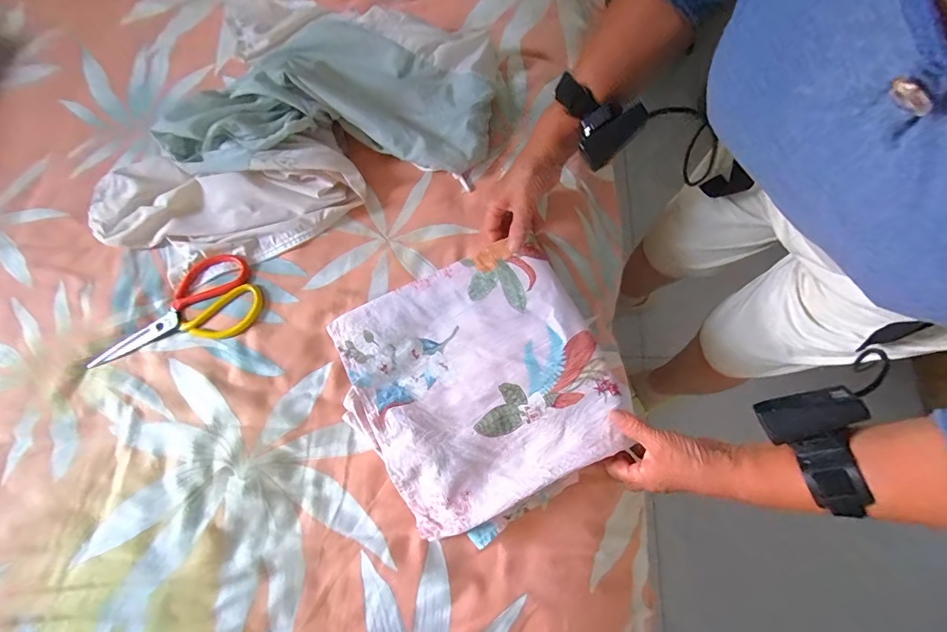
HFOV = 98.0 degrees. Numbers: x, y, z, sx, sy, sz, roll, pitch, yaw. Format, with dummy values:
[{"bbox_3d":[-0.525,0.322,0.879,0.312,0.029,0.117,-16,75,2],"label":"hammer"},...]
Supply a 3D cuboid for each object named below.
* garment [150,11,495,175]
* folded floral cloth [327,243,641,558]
[{"bbox_3d":[-0.184,-0.328,0.561,0.413,0.066,0.290,-1,73,0],"label":"garment"},{"bbox_3d":[0.008,0.068,0.480,0.289,0.043,0.295,-32,75,-9],"label":"folded floral cloth"}]

